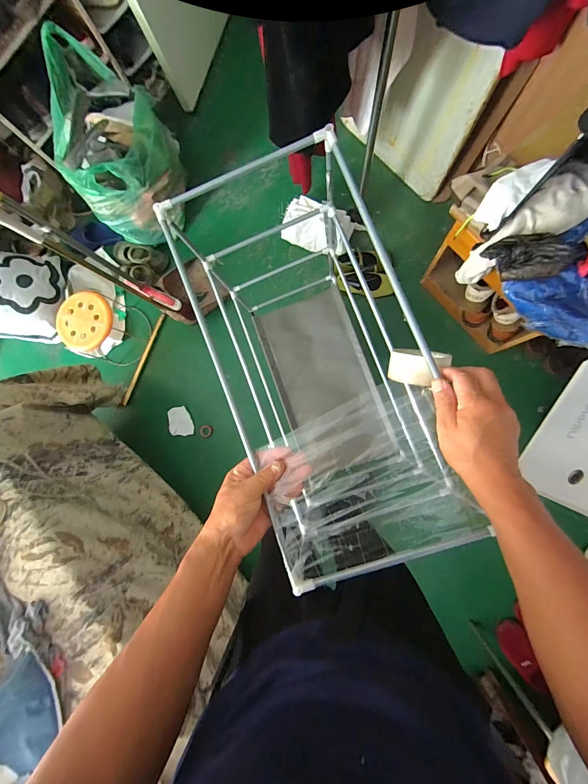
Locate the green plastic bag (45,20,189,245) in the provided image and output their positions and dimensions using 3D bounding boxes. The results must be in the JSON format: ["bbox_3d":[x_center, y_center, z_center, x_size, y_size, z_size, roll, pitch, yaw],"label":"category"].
[{"bbox_3d":[-0.671,-0.921,1.236,0.382,0.402,0.484,-12,85,7],"label":"green plastic bag"}]

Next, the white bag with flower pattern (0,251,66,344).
[{"bbox_3d":[-1.113,-0.390,1.281,0.098,0.288,0.359,10,98,47],"label":"white bag with flower pattern"}]

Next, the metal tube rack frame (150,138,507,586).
[{"bbox_3d":[0.050,-0.038,0.699,0.297,0.551,0.583,-22,84,6],"label":"metal tube rack frame"}]

